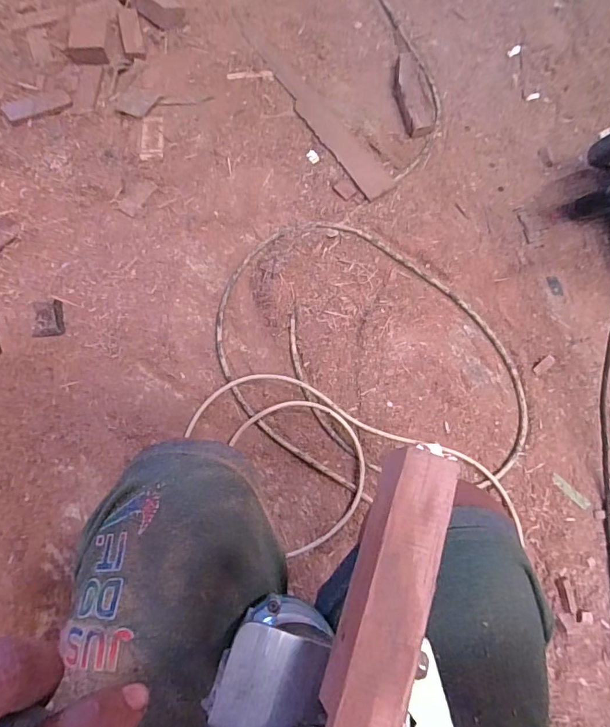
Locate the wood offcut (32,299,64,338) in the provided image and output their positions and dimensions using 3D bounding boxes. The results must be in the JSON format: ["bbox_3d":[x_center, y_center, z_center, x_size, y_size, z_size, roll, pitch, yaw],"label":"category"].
[{"bbox_3d":[-0.381,-0.065,0.684,0.037,0.028,0.053,-13,75,-4],"label":"wood offcut"}]

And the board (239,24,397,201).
[{"bbox_3d":[0.011,-0.460,0.824,0.056,0.012,0.435,-32,77,-8],"label":"board"}]

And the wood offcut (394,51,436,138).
[{"bbox_3d":[0.194,-0.476,0.813,0.061,0.026,0.173,-6,75,-2],"label":"wood offcut"}]

